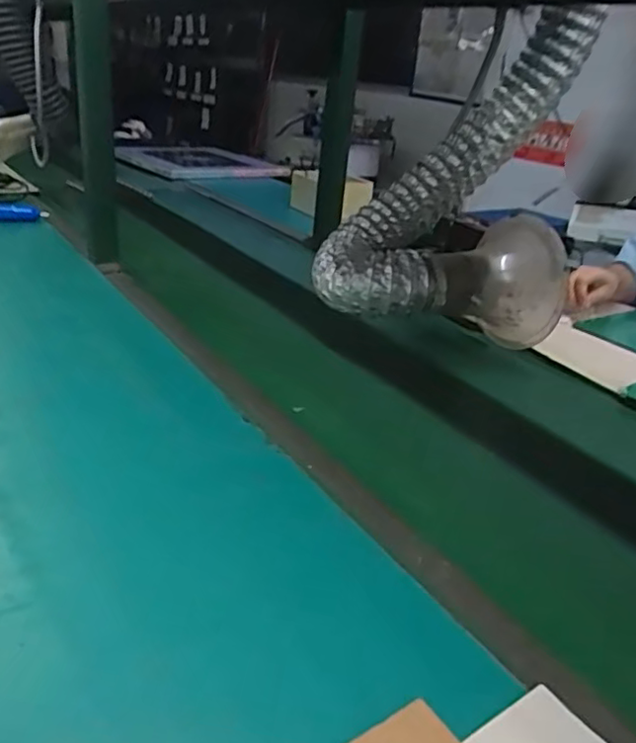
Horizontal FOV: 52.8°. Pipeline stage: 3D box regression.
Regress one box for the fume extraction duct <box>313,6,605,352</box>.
[{"bbox_3d":[0.162,-0.223,0.777,0.318,0.358,0.166,-5,25,-22],"label":"fume extraction duct"}]

